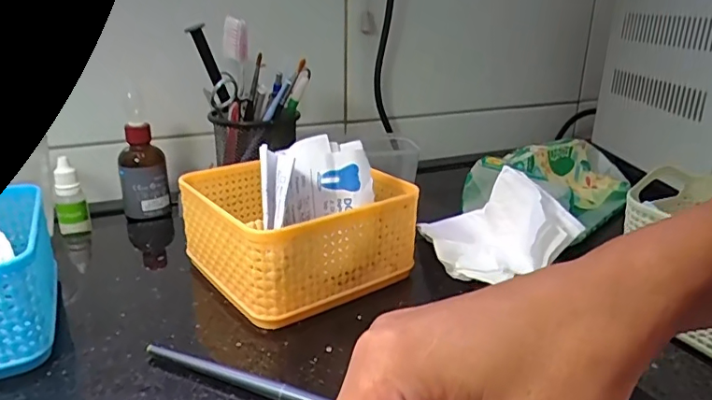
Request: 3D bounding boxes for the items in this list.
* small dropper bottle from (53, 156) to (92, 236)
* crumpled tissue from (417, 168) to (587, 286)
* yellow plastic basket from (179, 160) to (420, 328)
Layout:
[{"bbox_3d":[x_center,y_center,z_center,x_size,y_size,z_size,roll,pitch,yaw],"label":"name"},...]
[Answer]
[{"bbox_3d":[-0.250,-0.003,0.461,0.024,0.063,0.023,-12,25,-30],"label":"small dropper bottle"},{"bbox_3d":[0.104,0.018,0.390,0.108,0.054,0.098,1,21,2],"label":"crumpled tissue"},{"bbox_3d":[-0.043,0.018,0.380,0.129,0.064,0.132,-15,26,-35],"label":"yellow plastic basket"}]

